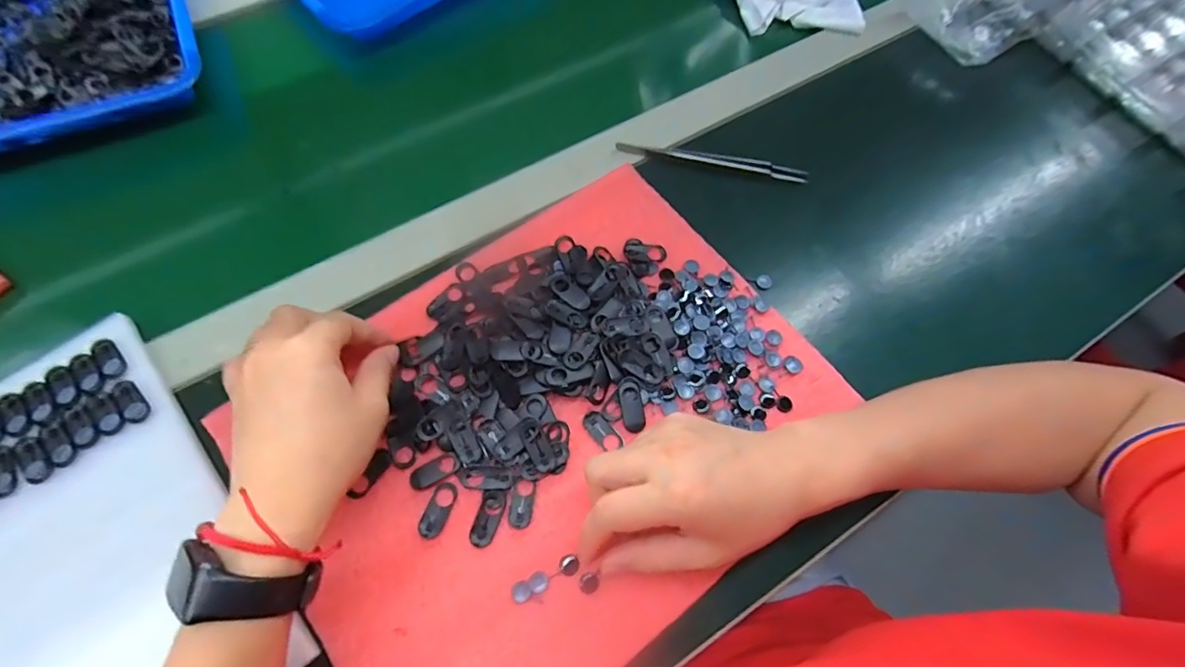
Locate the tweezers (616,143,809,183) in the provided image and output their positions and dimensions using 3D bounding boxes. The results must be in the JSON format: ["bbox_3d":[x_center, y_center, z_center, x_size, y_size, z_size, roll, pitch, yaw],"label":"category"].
[{"bbox_3d":[0.097,-0.138,0.408,0.153,0.005,0.014,8,67,2],"label":"tweezers"}]

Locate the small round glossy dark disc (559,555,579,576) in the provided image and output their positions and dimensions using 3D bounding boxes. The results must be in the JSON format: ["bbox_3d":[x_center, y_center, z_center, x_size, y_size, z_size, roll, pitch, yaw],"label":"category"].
[{"bbox_3d":[-0.013,0.133,0.290,0.011,0.004,0.011,1,67,-1],"label":"small round glossy dark disc"}]

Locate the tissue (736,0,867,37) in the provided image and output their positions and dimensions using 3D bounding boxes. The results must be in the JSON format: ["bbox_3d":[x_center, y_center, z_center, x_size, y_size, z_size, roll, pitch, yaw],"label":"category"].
[{"bbox_3d":[0.198,-0.323,0.490,0.122,0.028,0.067,5,67,-1],"label":"tissue"}]

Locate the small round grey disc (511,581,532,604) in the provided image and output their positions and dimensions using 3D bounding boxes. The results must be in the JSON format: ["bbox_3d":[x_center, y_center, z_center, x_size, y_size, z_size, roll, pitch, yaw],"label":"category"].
[{"bbox_3d":[-0.040,0.145,0.284,0.011,0.004,0.011,1,67,-1],"label":"small round grey disc"}]

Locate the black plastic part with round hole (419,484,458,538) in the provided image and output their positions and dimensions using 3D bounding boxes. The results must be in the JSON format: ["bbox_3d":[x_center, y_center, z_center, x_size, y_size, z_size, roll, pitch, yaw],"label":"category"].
[{"bbox_3d":[-0.091,0.104,0.298,0.014,0.004,0.032,19,67,5],"label":"black plastic part with round hole"}]

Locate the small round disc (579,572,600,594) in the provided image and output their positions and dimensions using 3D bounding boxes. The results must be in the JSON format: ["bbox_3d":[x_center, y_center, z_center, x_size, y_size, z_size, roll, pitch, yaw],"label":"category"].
[{"bbox_3d":[-0.002,0.141,0.287,0.011,0.004,0.010,1,67,-1],"label":"small round disc"}]

